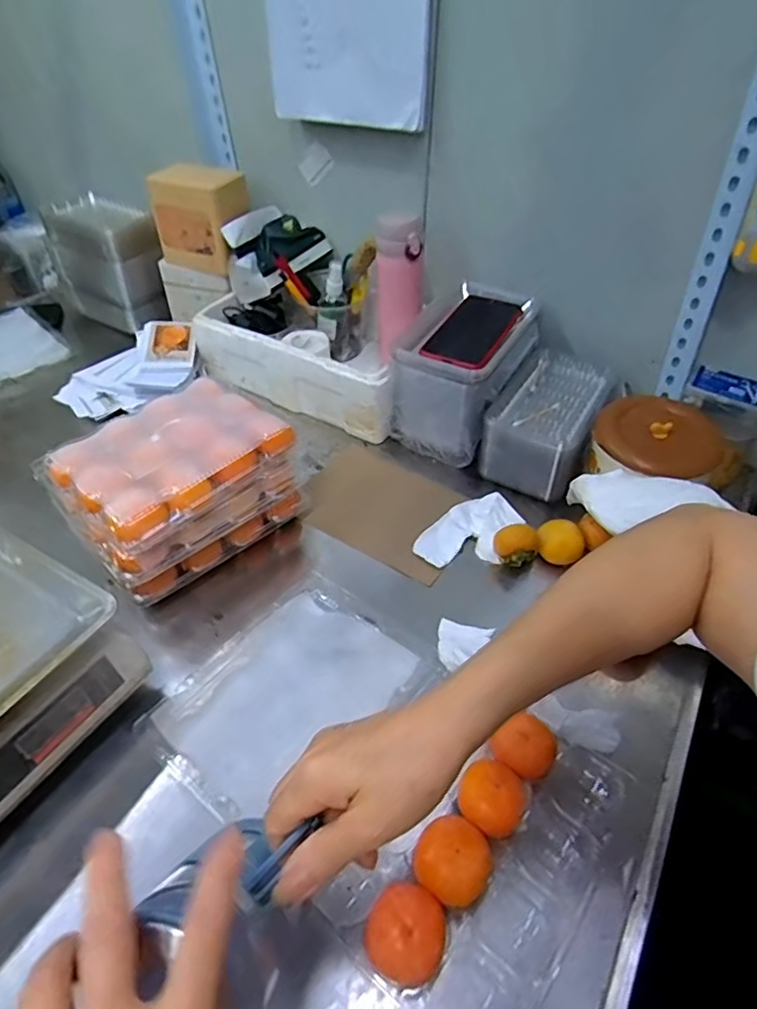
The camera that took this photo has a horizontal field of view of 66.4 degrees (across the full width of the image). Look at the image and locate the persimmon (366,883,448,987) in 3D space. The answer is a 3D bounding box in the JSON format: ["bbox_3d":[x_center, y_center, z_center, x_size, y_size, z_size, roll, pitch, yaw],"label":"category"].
[{"bbox_3d":[0.018,0.283,0.379,0.049,0.044,0.051,0,44,0],"label":"persimmon"}]

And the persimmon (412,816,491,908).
[{"bbox_3d":[0.052,0.253,0.410,0.051,0.041,0.051,0,44,0],"label":"persimmon"}]

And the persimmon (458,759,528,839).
[{"bbox_3d":[0.086,0.227,0.441,0.048,0.035,0.050,0,44,0],"label":"persimmon"}]

